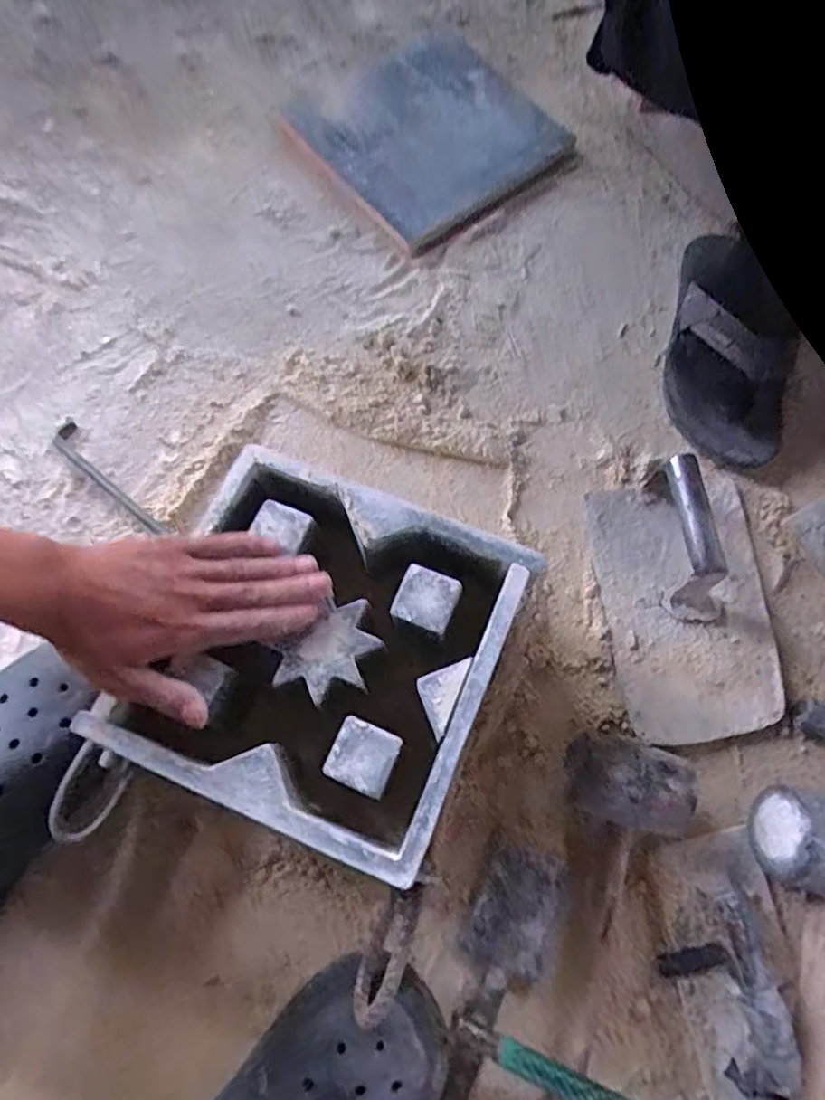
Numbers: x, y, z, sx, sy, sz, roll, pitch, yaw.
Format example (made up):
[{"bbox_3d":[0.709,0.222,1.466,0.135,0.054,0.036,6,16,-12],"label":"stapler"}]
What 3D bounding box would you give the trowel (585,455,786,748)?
[{"bbox_3d":[0.239,0.039,0.520,0.144,0.069,0.230,-4,72,1],"label":"trowel"}]

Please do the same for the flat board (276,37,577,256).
[{"bbox_3d":[0.024,-0.507,0.732,0.266,0.021,0.279,-35,74,-9],"label":"flat board"}]

